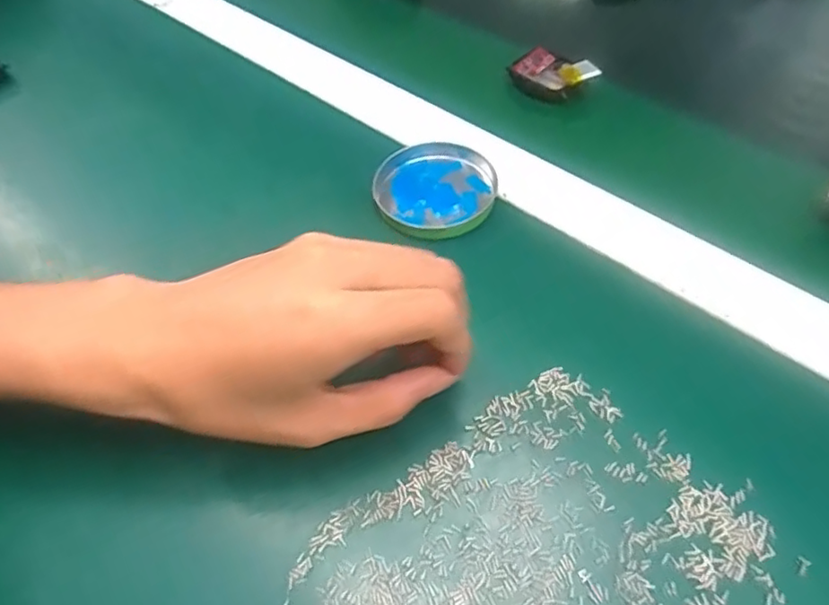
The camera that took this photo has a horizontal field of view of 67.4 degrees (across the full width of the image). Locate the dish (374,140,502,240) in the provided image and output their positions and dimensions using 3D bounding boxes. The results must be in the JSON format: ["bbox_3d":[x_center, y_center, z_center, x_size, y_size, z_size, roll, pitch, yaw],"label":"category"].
[{"bbox_3d":[0.012,-0.062,0.342,0.065,0.010,0.066,-2,54,2],"label":"dish"}]

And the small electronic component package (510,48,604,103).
[{"bbox_3d":[0.093,-0.149,0.411,0.050,0.018,0.032,26,59,21],"label":"small electronic component package"}]

